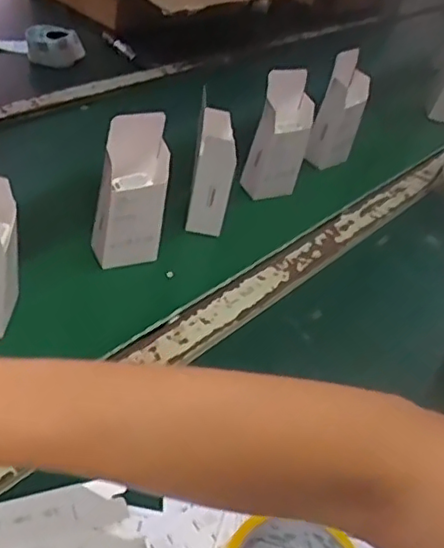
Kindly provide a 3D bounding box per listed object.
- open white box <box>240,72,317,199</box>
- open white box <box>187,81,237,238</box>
[{"bbox_3d":[0.074,-0.176,0.798,0.055,0.159,0.069,38,44,25],"label":"open white box"},{"bbox_3d":[-0.009,-0.125,0.718,0.044,0.151,0.064,12,39,-4],"label":"open white box"}]

